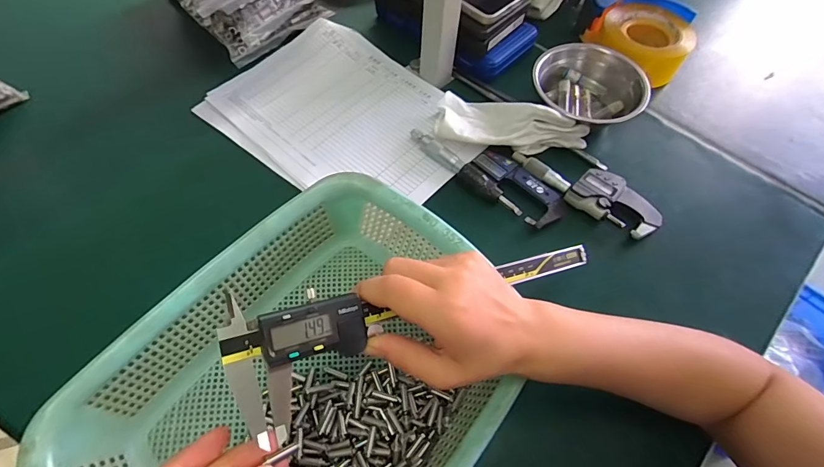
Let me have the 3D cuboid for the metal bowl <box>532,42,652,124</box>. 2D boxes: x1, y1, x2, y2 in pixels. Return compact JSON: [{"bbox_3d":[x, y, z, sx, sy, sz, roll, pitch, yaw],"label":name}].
[{"bbox_3d":[0.208,-0.180,0.496,0.128,0.053,0.118,1,60,-2],"label":"metal bowl"}]

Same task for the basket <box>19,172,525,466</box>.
[{"bbox_3d":[-0.068,0.111,0.300,0.222,0.089,0.291,35,64,17],"label":"basket"}]

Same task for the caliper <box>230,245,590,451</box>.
[{"bbox_3d":[0.024,0.062,0.283,0.274,0.012,0.077,-5,89,-29],"label":"caliper"}]

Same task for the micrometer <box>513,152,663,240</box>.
[{"bbox_3d":[0.187,-0.050,0.442,0.159,0.018,0.050,30,63,14],"label":"micrometer"}]

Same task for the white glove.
[{"bbox_3d":[0.113,-0.121,0.465,0.169,0.036,0.063,15,60,6],"label":"white glove"}]

